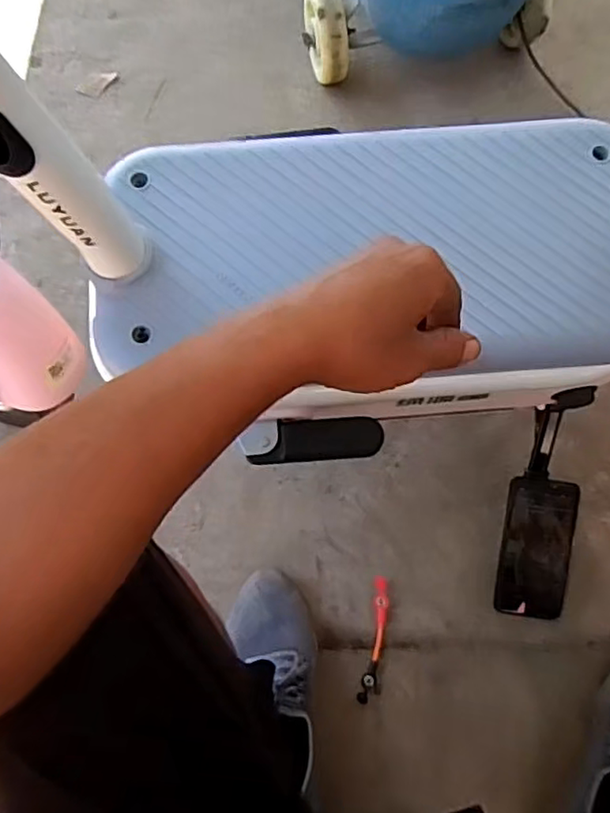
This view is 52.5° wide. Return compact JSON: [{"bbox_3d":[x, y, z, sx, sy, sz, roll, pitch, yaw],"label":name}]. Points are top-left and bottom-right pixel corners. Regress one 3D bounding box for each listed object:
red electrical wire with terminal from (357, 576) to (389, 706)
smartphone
[{"bbox_3d":[0.087,0.282,0.750,0.023,0.014,0.144,9,67,6],"label":"red electrical wire with terminal"},{"bbox_3d":[0.280,0.172,0.749,0.079,0.010,0.166,7,94,10],"label":"smartphone"}]

